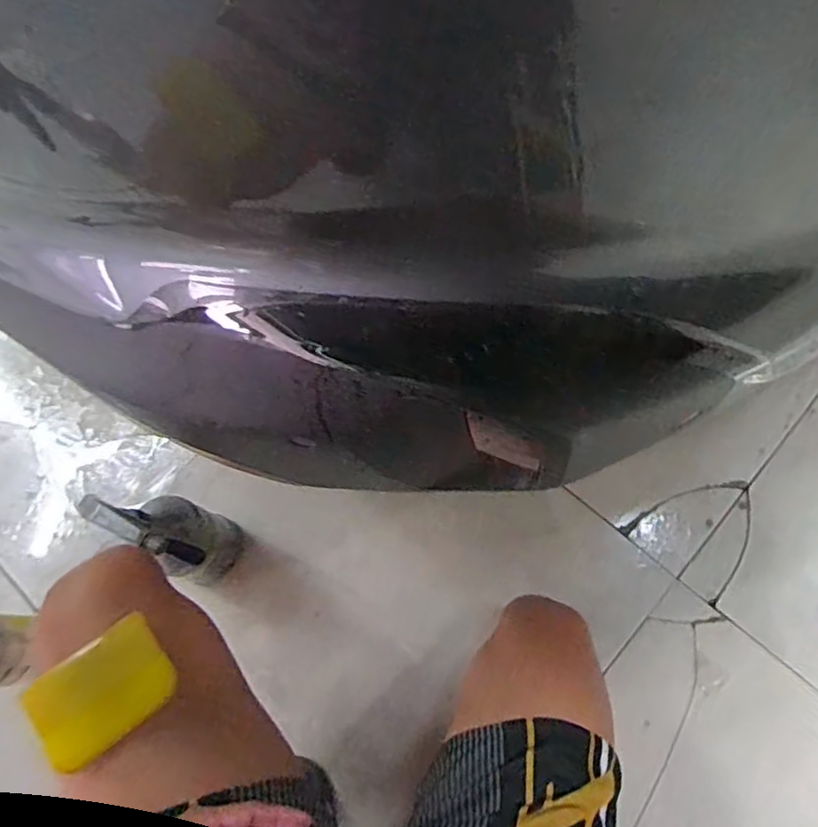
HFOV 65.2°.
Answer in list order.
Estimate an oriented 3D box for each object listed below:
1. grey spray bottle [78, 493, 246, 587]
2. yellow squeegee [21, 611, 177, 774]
[{"bbox_3d":[-0.271,0.143,0.743,0.096,0.288,0.086,16,72,7],"label":"grey spray bottle"},{"bbox_3d":[-0.232,0.209,0.485,0.096,0.007,0.070,-35,79,-24],"label":"yellow squeegee"}]

